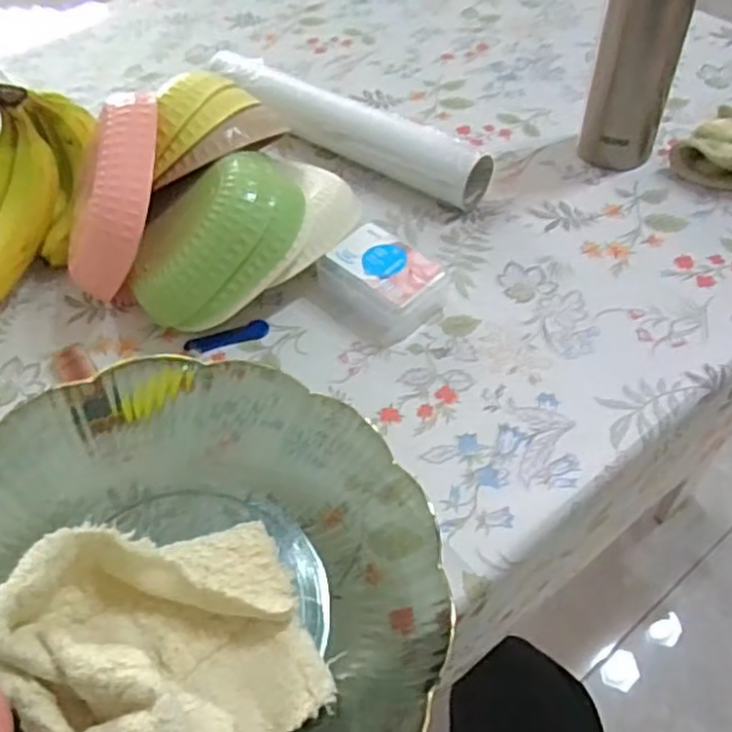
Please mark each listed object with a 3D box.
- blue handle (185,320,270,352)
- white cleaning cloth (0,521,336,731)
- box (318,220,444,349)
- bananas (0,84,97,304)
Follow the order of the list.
[{"bbox_3d":[-0.102,-0.022,0.507,0.061,0.006,0.014,-18,53,-9],"label":"blue handle"},{"bbox_3d":[-0.088,0.137,0.317,0.123,0.098,0.123,-25,54,-14],"label":"white cleaning cloth"},{"bbox_3d":[0.010,-0.062,0.512,0.072,0.037,0.083,-34,57,-20],"label":"box"},{"bbox_3d":[-0.276,-0.129,0.532,0.076,0.086,0.190,17,78,18],"label":"bananas"}]

